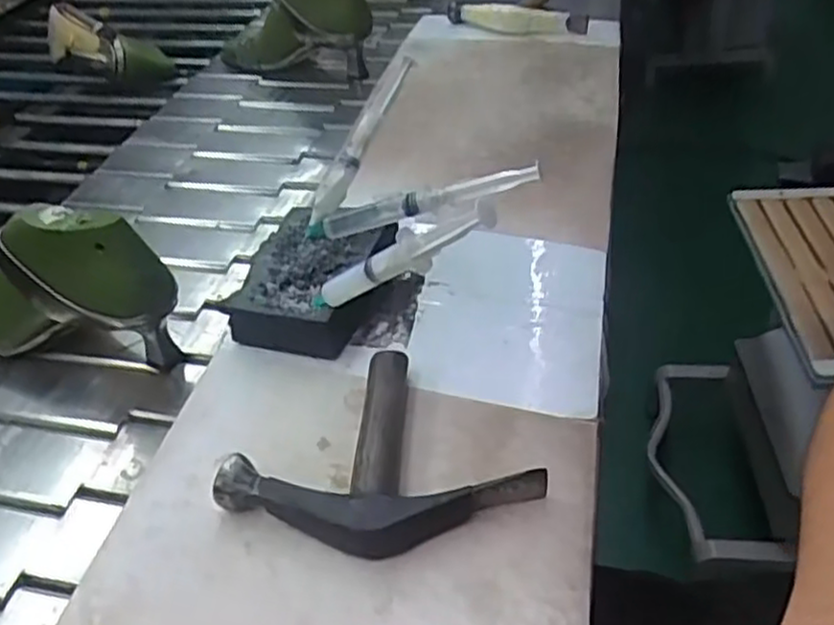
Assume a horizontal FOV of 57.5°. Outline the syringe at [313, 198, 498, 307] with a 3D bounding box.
[{"bbox_3d":[-0.015,-0.030,0.440,0.146,0.026,0.015,-24,25,39],"label":"syringe"}]

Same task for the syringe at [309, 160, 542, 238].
[{"bbox_3d":[0.002,-0.075,0.517,0.165,0.020,0.012,-12,37,18],"label":"syringe"}]

